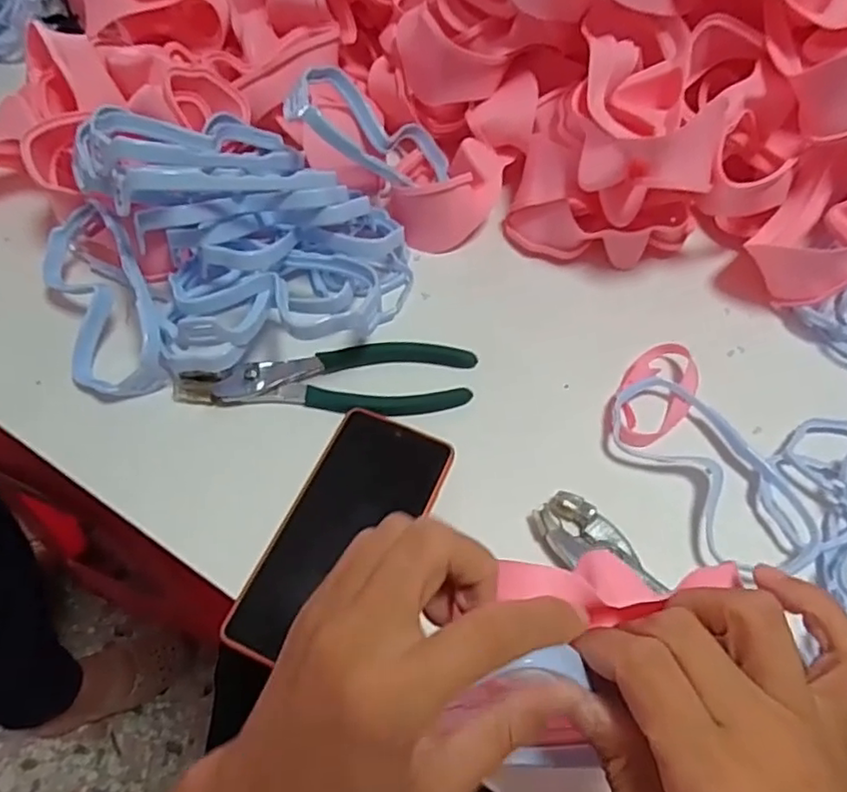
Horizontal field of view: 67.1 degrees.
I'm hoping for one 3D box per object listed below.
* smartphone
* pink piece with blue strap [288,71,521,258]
[{"bbox_3d":[-0.047,0.083,0.385,0.077,0.010,0.161,22,59,12],"label":"smartphone"},{"bbox_3d":[-0.015,-0.189,0.501,0.160,0.111,0.101,3,57,0],"label":"pink piece with blue strap"}]

